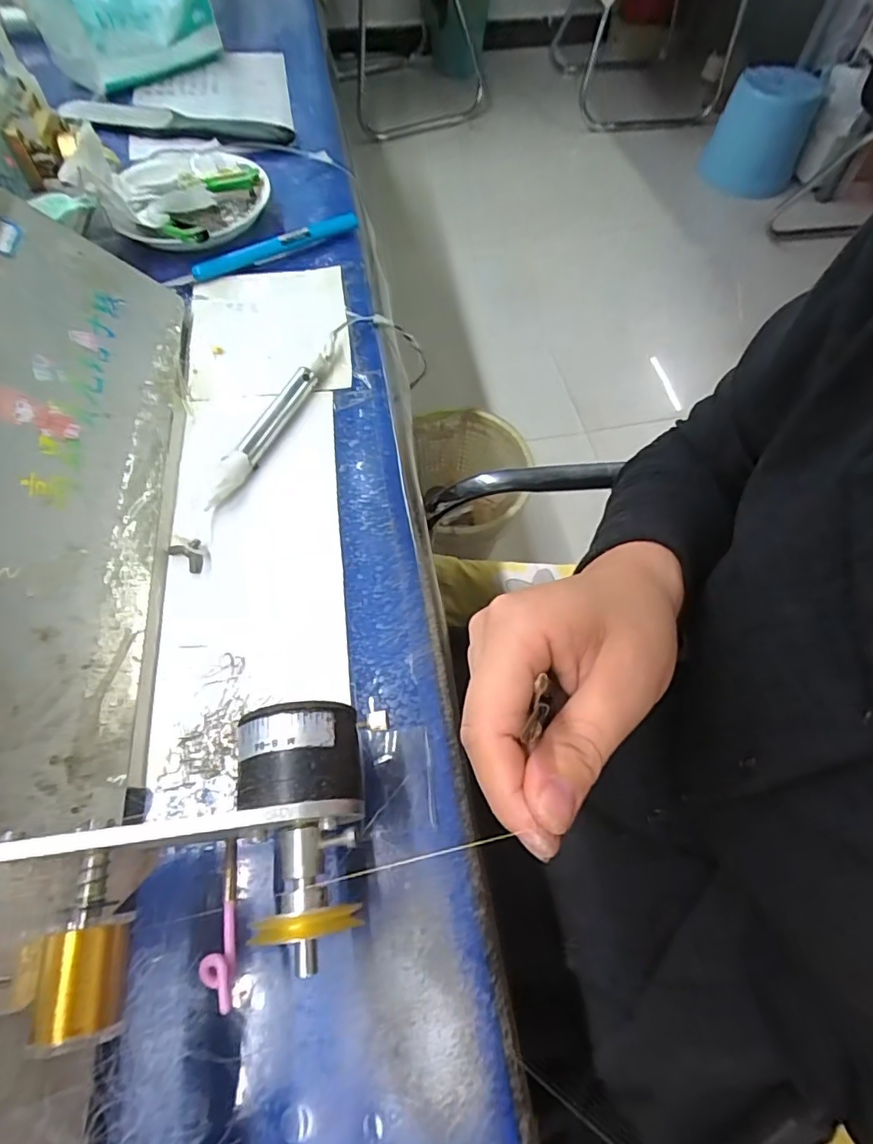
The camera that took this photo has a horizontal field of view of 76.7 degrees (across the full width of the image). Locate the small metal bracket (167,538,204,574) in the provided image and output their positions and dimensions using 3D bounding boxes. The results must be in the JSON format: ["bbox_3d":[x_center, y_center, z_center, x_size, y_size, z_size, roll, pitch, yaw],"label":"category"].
[{"bbox_3d":[-0.136,-0.012,0.304,0.023,0.008,0.015,34,65,16],"label":"small metal bracket"}]

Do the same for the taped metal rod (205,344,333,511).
[{"bbox_3d":[-0.103,-0.095,0.347,0.016,0.014,0.138,21,63,10],"label":"taped metal rod"}]

